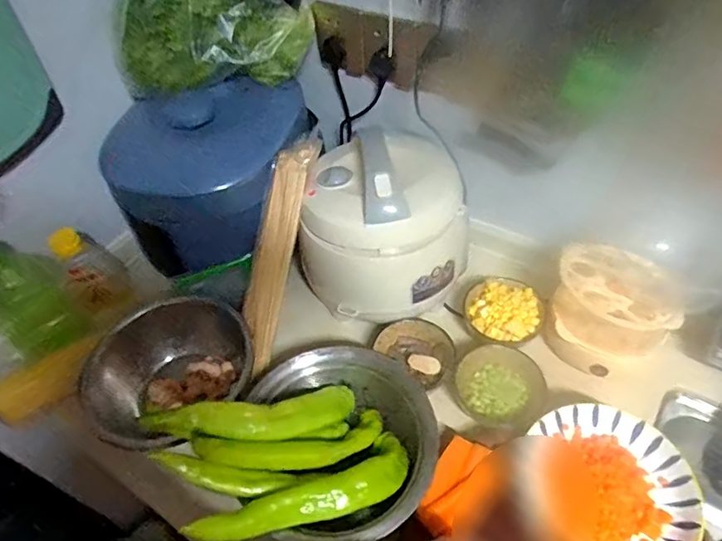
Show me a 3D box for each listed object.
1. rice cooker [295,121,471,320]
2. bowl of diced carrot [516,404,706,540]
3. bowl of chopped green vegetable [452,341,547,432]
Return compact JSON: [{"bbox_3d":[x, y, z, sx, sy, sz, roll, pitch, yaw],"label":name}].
[{"bbox_3d":[0.035,-0.060,0.713,0.203,0.192,0.203,22,55,23],"label":"rice cooker"},{"bbox_3d":[0.255,0.231,0.551,0.173,0.029,0.176,-3,49,4],"label":"bowl of diced carrot"},{"bbox_3d":[0.179,0.151,0.673,0.109,0.036,0.105,33,60,29],"label":"bowl of chopped green vegetable"}]

